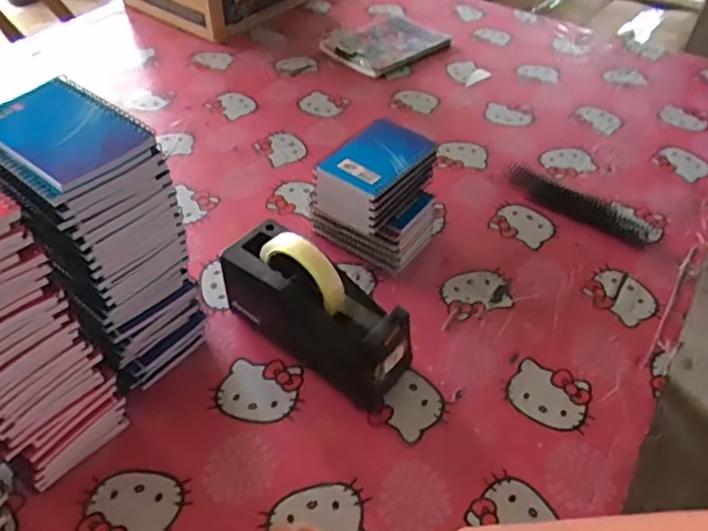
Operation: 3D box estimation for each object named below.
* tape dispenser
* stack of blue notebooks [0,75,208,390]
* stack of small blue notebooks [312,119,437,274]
[{"bbox_3d":[-0.038,0.039,0.588,0.203,0.125,0.078,33,53,25],"label":"tape dispenser"},{"bbox_3d":[-0.233,-0.014,0.532,0.133,0.263,0.106,32,52,24],"label":"stack of blue notebooks"},{"bbox_3d":[0.035,-0.087,0.710,0.130,0.133,0.138,30,51,23],"label":"stack of small blue notebooks"}]

